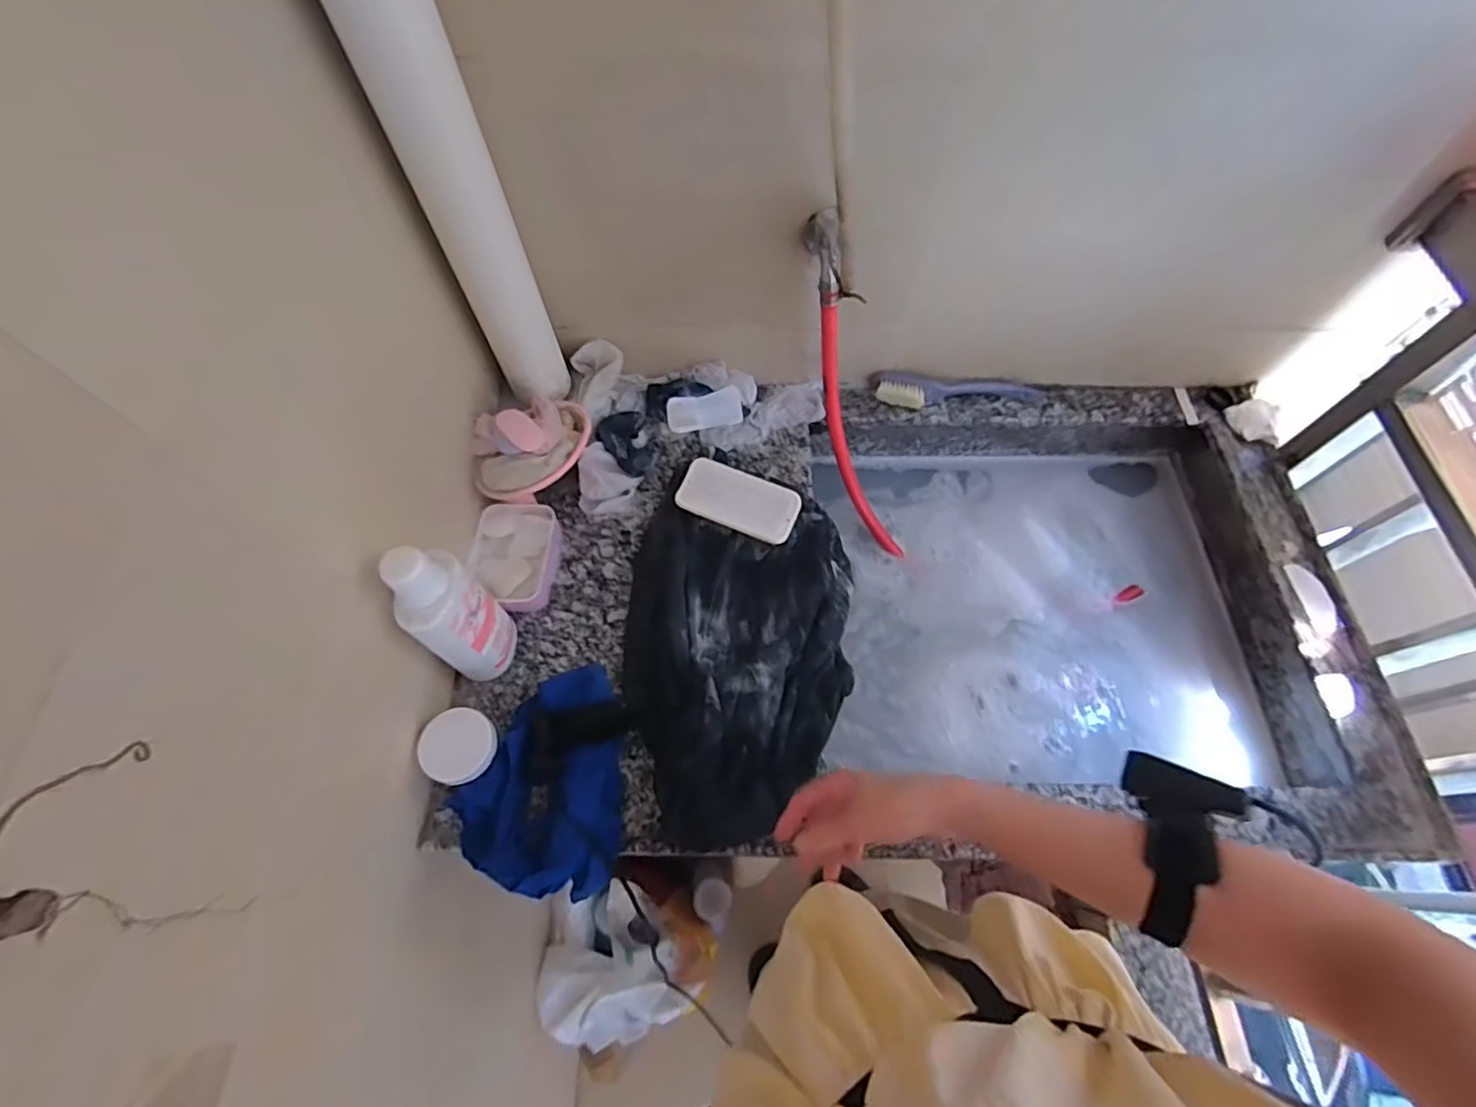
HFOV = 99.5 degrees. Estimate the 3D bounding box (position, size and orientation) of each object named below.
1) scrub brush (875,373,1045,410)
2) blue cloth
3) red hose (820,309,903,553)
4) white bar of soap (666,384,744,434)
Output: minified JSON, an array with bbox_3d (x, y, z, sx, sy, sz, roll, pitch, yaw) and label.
[{"bbox_3d":[0.305,-0.221,0.846,0.227,0.038,0.036,-1,63,1],"label":"scrub brush"},{"bbox_3d":[-0.195,0.217,0.621,0.157,0.050,0.210,-2,63,0],"label":"blue cloth"},{"bbox_3d":[0.148,-0.140,0.804,0.023,0.374,0.063,-40,42,-17],"label":"red hose"},{"bbox_3d":[-0.045,-0.192,0.847,0.101,0.013,0.052,-12,83,0],"label":"white bar of soap"}]

